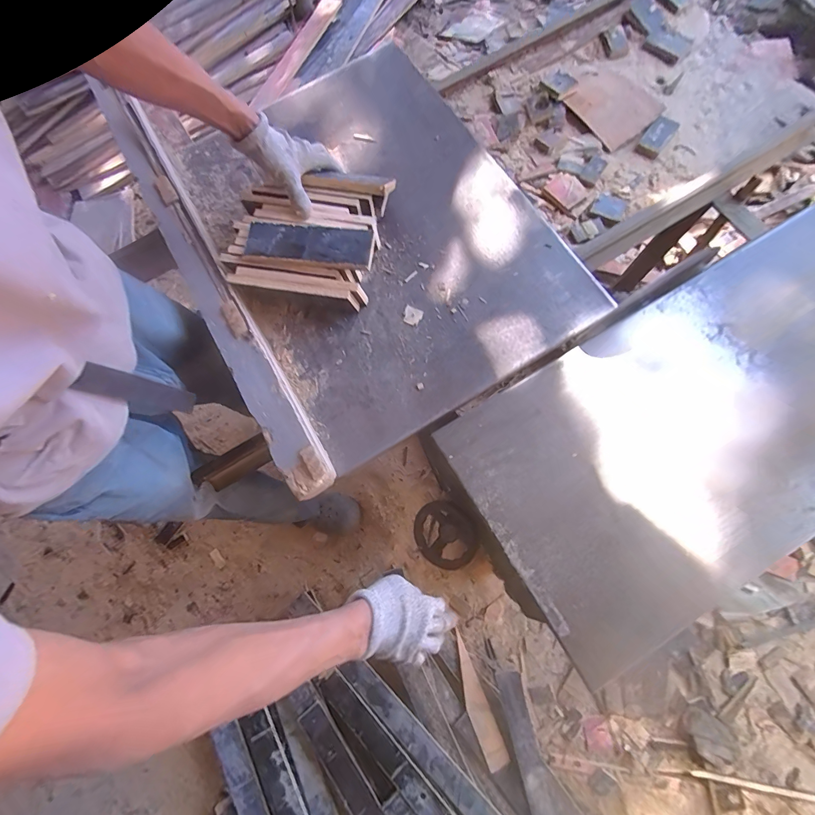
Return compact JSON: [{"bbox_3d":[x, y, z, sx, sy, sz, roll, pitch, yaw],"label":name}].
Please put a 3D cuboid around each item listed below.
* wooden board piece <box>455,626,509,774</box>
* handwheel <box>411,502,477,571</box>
[{"bbox_3d":[0.188,0.820,1.069,0.059,0.017,0.315,-21,63,-7],"label":"wooden board piece"},{"bbox_3d":[0.068,0.227,0.680,0.117,0.030,0.107,46,103,22],"label":"handwheel"}]

